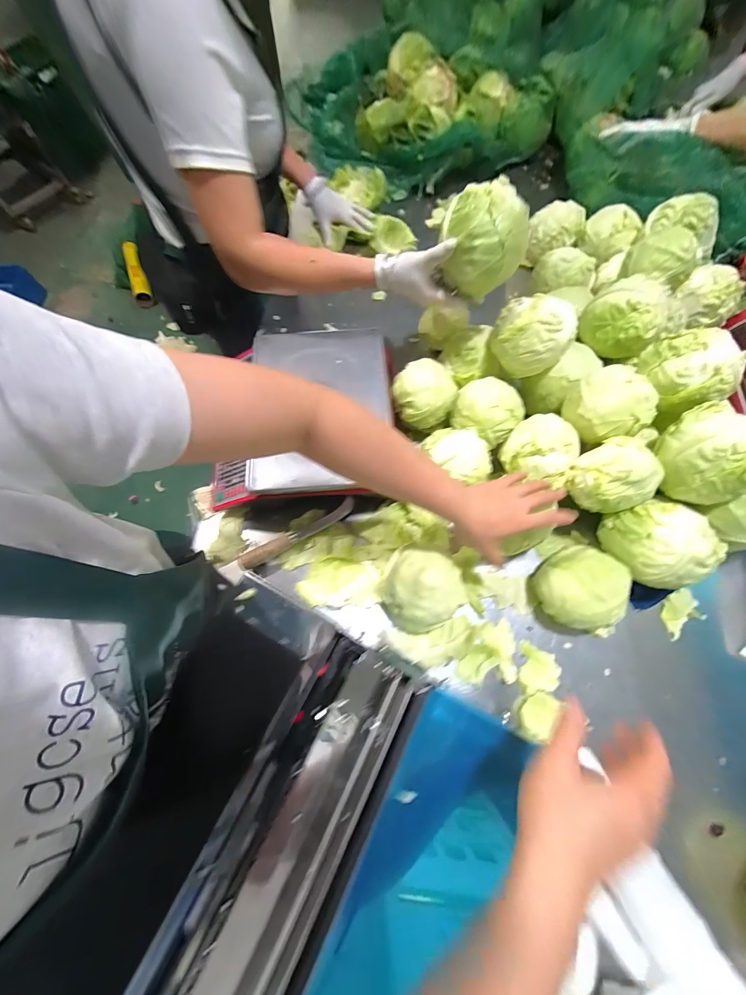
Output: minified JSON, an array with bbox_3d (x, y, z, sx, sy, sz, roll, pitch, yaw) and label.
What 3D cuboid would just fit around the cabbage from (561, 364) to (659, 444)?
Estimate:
[{"bbox_3d":[0.346,-0.134,0.493,0.087,0.082,0.108,-30,72,-10],"label":"cabbage"}]

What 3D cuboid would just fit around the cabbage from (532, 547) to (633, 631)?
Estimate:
[{"bbox_3d":[0.298,0.127,0.478,0.106,0.104,0.115,-13,69,-3],"label":"cabbage"}]

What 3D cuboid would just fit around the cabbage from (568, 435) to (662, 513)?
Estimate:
[{"bbox_3d":[0.340,-0.030,0.467,0.088,0.078,0.092,0,69,1],"label":"cabbage"}]

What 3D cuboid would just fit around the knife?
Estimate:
[{"bbox_3d":[-0.118,0.058,0.546,0.200,0.026,0.024,-29,71,-9],"label":"knife"}]

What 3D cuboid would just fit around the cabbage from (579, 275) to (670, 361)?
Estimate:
[{"bbox_3d":[0.404,-0.288,0.533,0.114,0.088,0.104,40,75,15],"label":"cabbage"}]

